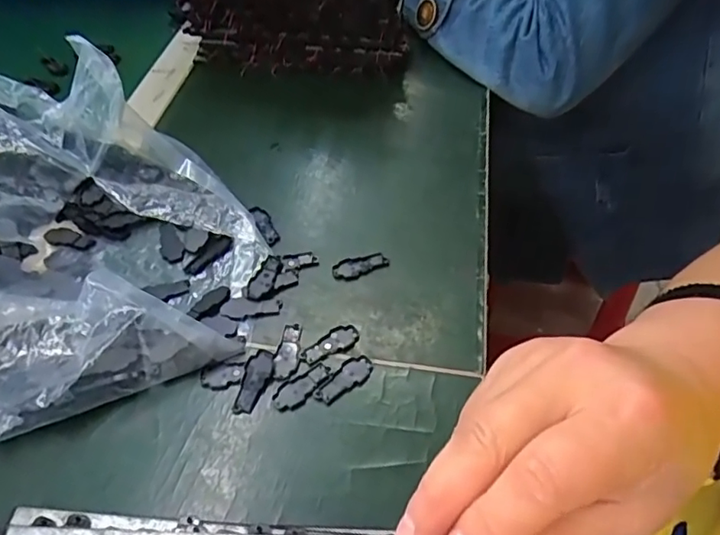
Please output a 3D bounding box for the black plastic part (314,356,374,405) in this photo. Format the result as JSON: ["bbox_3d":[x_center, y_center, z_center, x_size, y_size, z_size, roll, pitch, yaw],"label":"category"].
[{"bbox_3d":[-0.009,0.067,0.340,0.040,0.004,0.016,-35,58,-26],"label":"black plastic part"}]

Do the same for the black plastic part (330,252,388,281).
[{"bbox_3d":[-0.001,-0.001,0.397,0.039,0.006,0.017,-19,52,-15],"label":"black plastic part"}]

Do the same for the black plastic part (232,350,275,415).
[{"bbox_3d":[-0.063,0.068,0.338,0.015,0.007,0.040,9,50,8],"label":"black plastic part"}]

